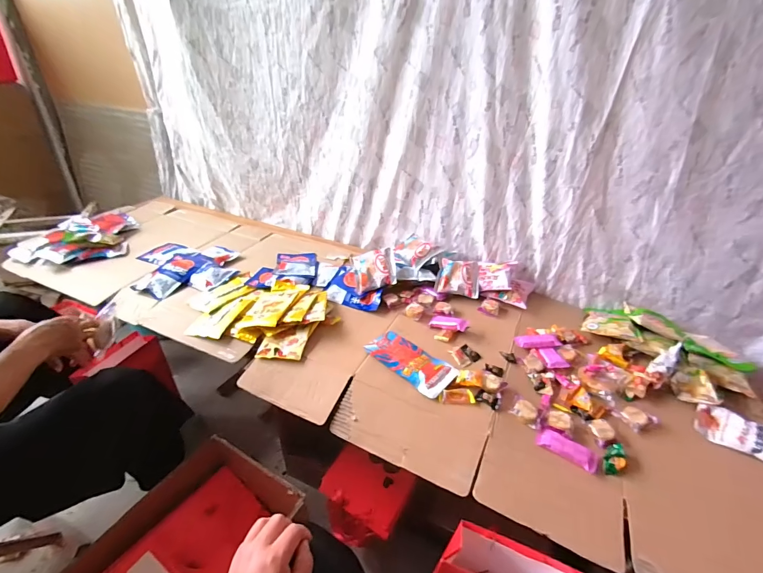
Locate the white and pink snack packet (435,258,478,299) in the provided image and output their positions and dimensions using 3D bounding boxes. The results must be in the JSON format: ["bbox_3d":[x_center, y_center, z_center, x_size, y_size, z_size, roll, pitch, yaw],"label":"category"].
[{"bbox_3d":[0.211,-0.026,0.979,0.112,0.024,0.105,8,71,3],"label":"white and pink snack packet"}]

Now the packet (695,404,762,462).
[{"bbox_3d":[0.664,0.264,0.653,0.134,0.037,0.068,23,38,28],"label":"packet"}]

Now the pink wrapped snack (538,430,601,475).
[{"bbox_3d":[0.329,0.287,0.629,0.097,0.011,0.039,21,37,25],"label":"pink wrapped snack"}]

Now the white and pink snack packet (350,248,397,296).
[{"bbox_3d":[-0.018,-0.046,0.963,0.117,0.020,0.115,-16,66,5],"label":"white and pink snack packet"}]

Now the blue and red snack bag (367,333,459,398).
[{"bbox_3d":[0.062,0.158,0.769,0.195,0.015,0.093,30,42,35],"label":"blue and red snack bag"}]

